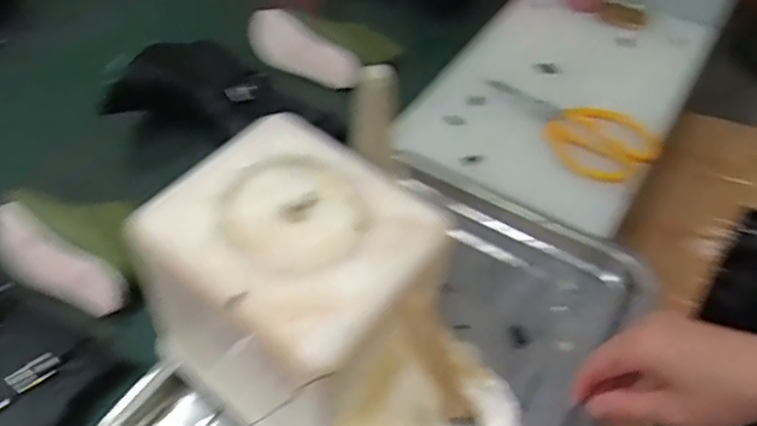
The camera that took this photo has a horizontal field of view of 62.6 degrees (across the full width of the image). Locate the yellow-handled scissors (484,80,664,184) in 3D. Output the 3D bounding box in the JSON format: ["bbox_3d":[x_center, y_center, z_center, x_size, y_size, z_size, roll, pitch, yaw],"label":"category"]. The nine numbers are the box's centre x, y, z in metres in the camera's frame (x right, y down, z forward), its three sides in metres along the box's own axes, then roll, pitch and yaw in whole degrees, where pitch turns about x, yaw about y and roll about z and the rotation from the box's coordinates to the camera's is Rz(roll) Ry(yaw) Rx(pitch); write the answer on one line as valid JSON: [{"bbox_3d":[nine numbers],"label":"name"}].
[{"bbox_3d":[0.204,-0.099,0.658,0.088,0.025,0.184,-30,57,-24],"label":"yellow-handled scissors"}]

